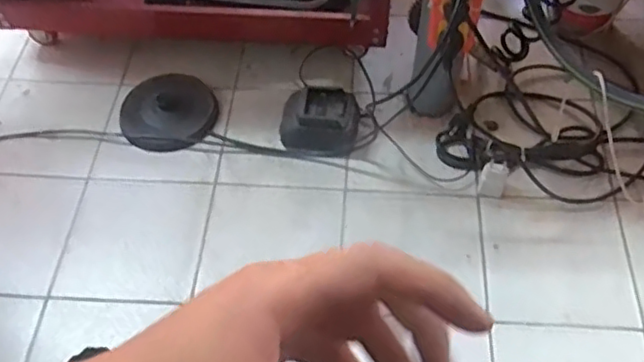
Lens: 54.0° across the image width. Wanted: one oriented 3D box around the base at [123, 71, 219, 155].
[{"bbox_3d":[-0.258,-0.120,1.051,0.152,0.030,0.150,-1,56,2],"label":"base"}]

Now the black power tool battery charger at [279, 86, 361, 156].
[{"bbox_3d":[-0.002,-0.094,1.011,0.123,0.062,0.095,10,58,9],"label":"black power tool battery charger"}]

